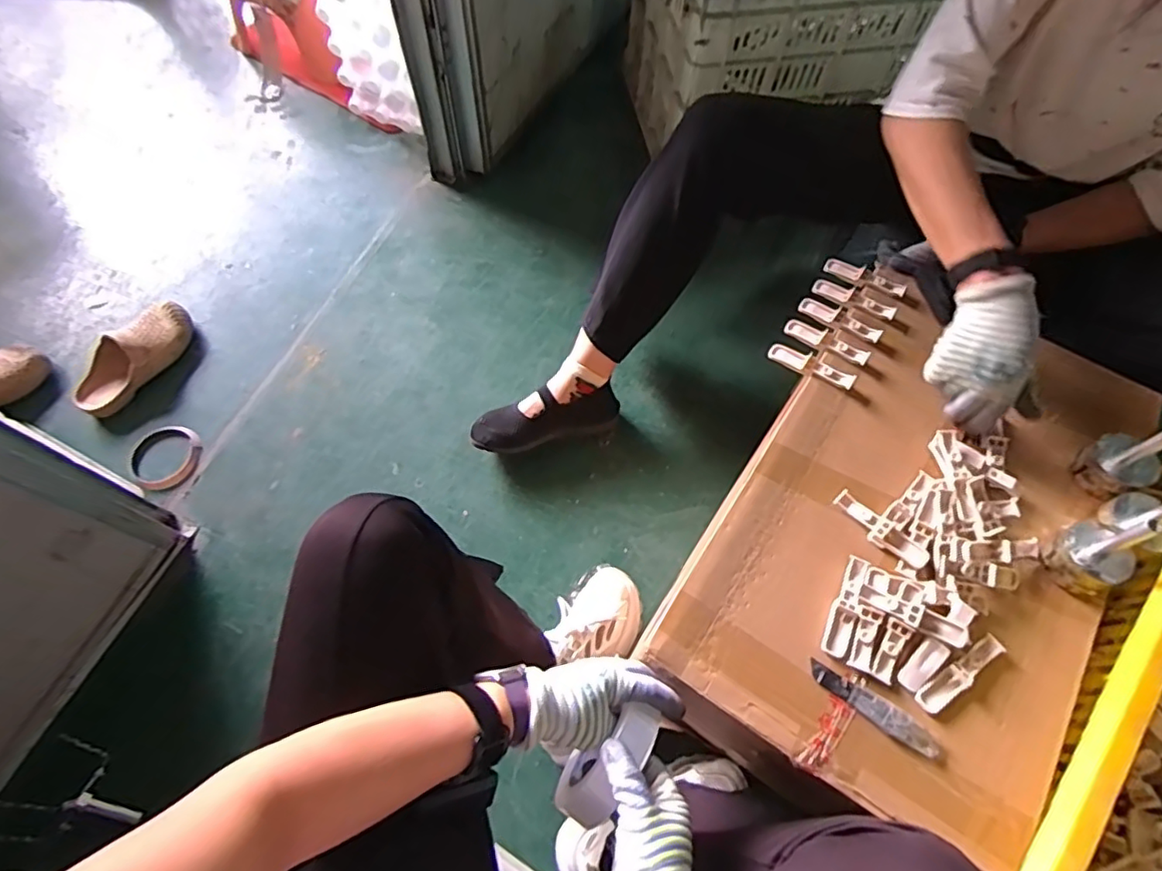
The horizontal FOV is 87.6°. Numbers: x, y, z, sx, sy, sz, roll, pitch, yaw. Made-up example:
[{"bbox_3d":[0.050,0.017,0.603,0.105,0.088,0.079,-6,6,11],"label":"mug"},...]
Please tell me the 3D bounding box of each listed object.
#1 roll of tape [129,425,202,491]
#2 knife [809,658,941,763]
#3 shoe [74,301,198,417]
[{"bbox_3d":[-0.644,0.031,0.933,0.089,0.023,0.103,27,66,11],"label":"roll of tape"},{"bbox_3d":[0.265,0.246,0.545,0.123,0.008,0.024,33,69,14],"label":"knife"},{"bbox_3d":[-0.696,-0.124,0.942,0.068,0.076,0.204,32,67,13],"label":"shoe"}]

